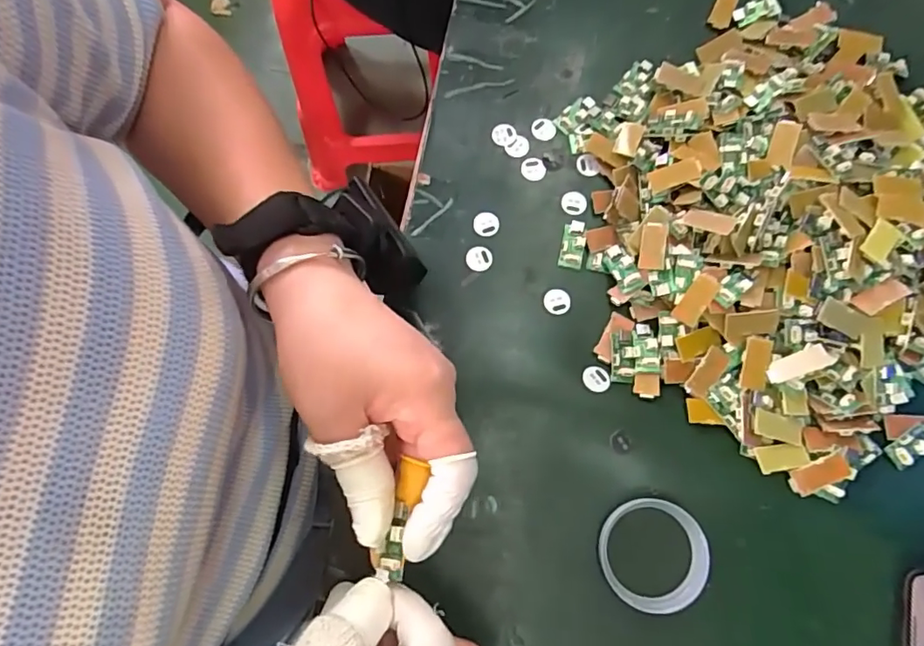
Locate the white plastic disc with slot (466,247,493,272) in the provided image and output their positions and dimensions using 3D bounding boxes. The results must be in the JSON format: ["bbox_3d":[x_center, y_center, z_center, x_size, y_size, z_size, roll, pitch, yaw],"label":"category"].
[{"bbox_3d":[0.012,-0.042,0.356,0.017,0.004,0.016,0,87,-1],"label":"white plastic disc with slot"}]

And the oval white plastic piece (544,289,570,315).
[{"bbox_3d":[0.062,-0.014,0.350,0.017,0.004,0.017,2,75,-1],"label":"oval white plastic piece"}]

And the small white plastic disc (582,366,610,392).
[{"bbox_3d":[0.083,0.034,0.331,0.017,0.004,0.016,0,75,-2],"label":"small white plastic disc"}]

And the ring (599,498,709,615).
[{"bbox_3d":[0.107,0.129,0.303,0.058,0.011,0.059,0,75,-2],"label":"ring"}]

